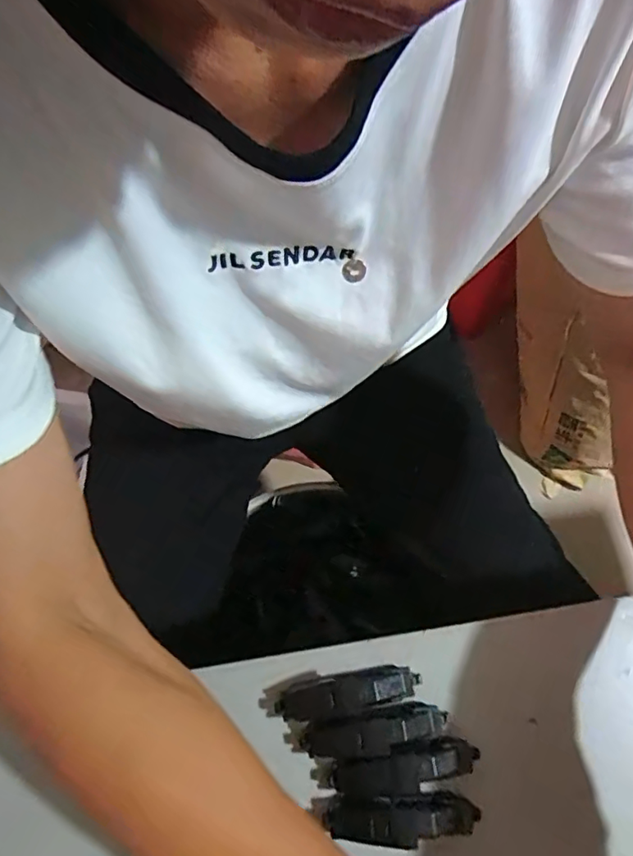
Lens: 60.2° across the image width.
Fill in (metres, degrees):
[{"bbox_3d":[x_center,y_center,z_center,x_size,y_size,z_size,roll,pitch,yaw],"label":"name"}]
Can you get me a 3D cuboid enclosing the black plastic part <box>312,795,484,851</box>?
[{"bbox_3d":[0.042,0.204,0.286,0.085,0.017,0.019,0,70,0],"label":"black plastic part"}]

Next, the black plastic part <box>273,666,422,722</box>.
[{"bbox_3d":[0.017,0.150,0.309,0.081,0.016,0.018,-11,71,-4],"label":"black plastic part"}]

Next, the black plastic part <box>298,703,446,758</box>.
[{"bbox_3d":[0.031,0.165,0.300,0.080,0.020,0.020,-8,70,-3],"label":"black plastic part"}]

